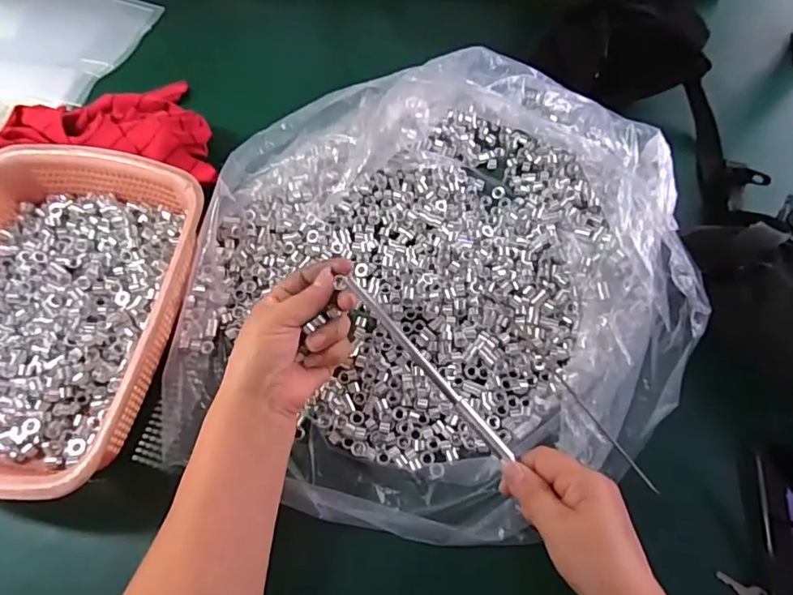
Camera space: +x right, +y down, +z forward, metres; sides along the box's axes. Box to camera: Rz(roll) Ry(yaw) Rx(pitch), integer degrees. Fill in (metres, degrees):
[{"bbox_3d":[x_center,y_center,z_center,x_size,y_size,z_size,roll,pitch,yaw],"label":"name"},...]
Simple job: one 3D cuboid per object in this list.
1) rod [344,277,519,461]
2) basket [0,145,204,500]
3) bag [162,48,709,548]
[{"bbox_3d":[0.023,0.053,0.406,0.008,0.011,0.180,-41,86,-17],"label":"rod"},{"bbox_3d":[-0.301,0.013,0.470,0.214,0.066,0.294,10,66,5],"label":"basket"},{"bbox_3d":[0.027,-0.029,0.479,0.435,0.087,0.440,4,66,2],"label":"bag"}]

